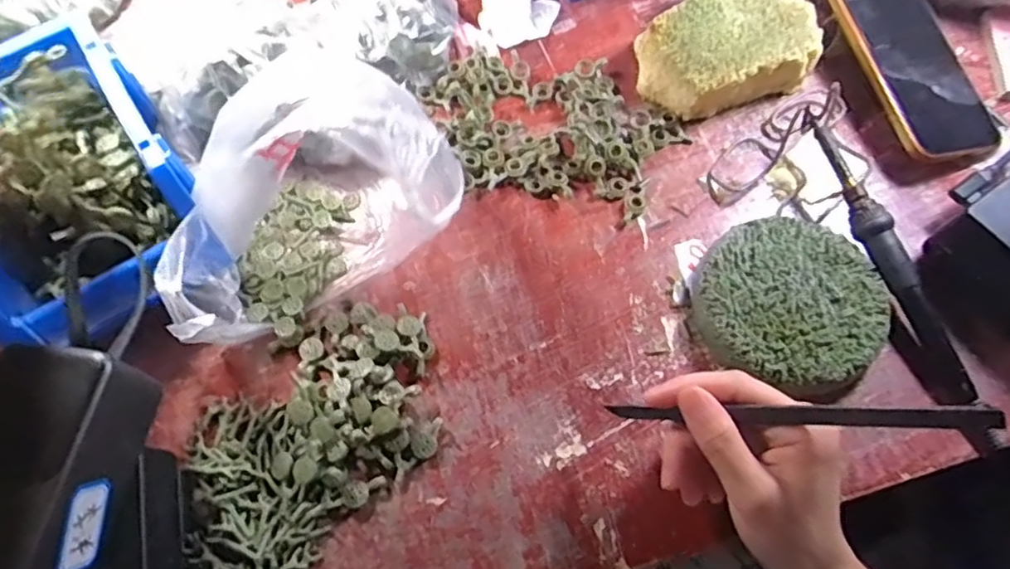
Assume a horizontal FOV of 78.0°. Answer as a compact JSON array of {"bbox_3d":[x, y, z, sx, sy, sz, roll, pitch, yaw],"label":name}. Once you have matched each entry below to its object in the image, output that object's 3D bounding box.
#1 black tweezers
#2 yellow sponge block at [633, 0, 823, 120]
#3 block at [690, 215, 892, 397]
[{"bbox_3d":[0.122,0.059,0.281,0.161,0.007,0.007,-7,64,36],"label":"black tweezers"},{"bbox_3d":[0.145,-0.168,0.431,0.108,0.040,0.094,-20,69,-6],"label":"yellow sponge block"},{"bbox_3d":[0.167,0.011,0.367,0.102,0.027,0.103,-1,68,2],"label":"block"}]

